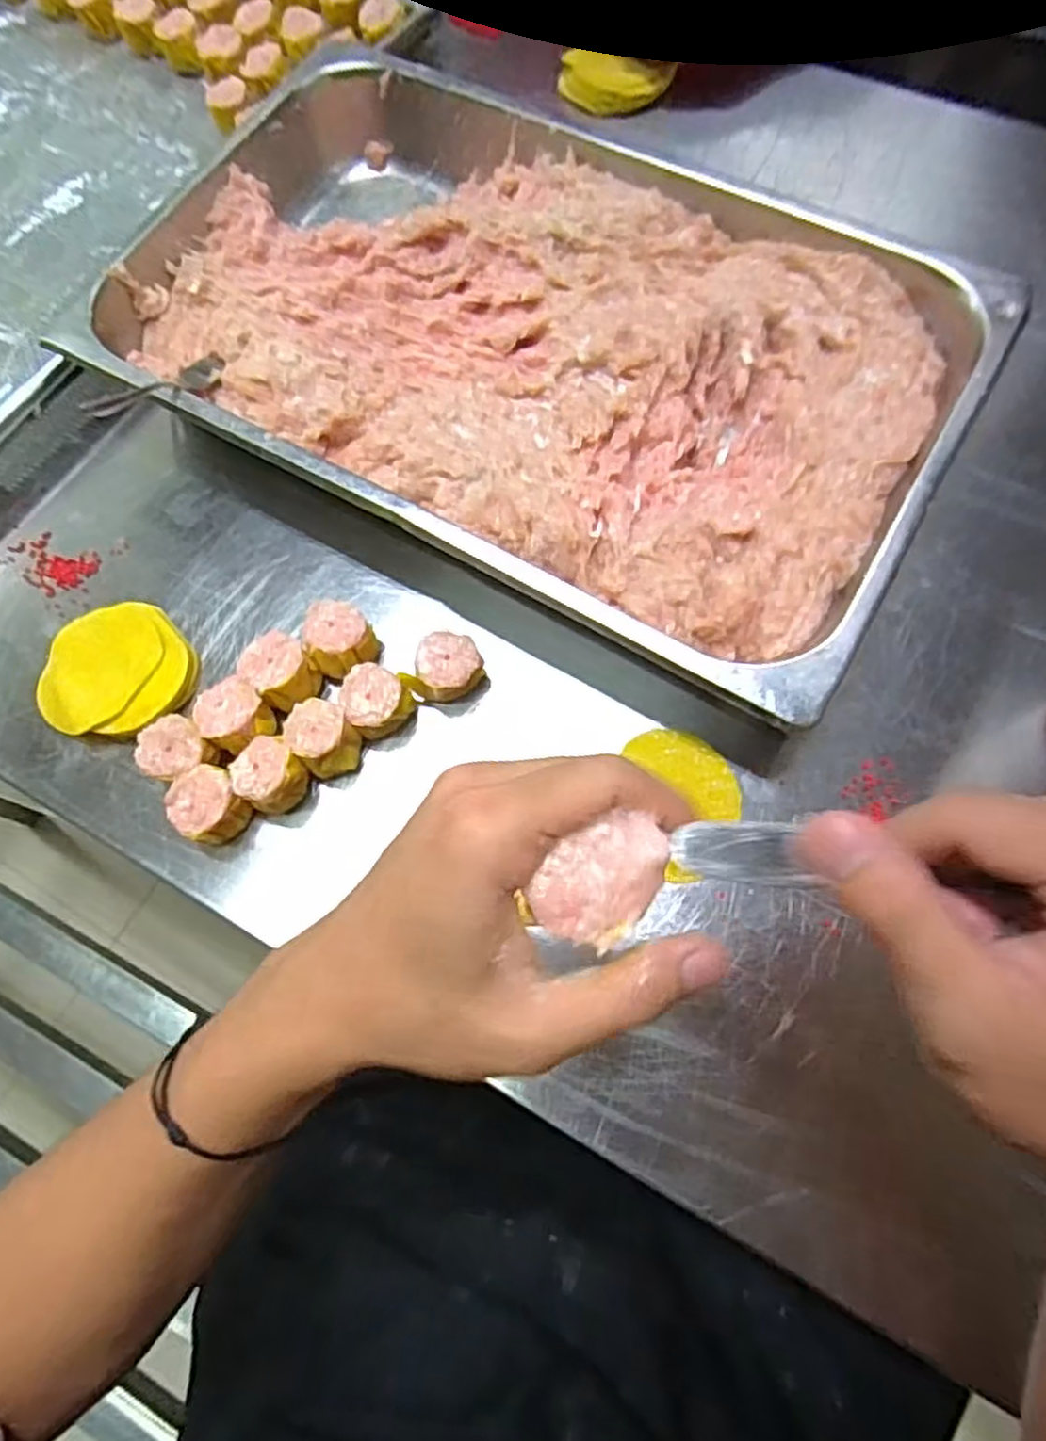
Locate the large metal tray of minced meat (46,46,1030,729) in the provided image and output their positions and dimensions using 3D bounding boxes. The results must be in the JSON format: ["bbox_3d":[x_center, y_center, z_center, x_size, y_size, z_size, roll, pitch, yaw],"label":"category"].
[{"bbox_3d":[0.003,-0.240,0.489,0.522,0.066,0.328,30,74,11],"label":"large metal tray of minced meat"}]

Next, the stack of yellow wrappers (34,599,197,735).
[{"bbox_3d":[-0.244,-0.030,0.454,0.092,0.019,0.081,-6,70,-1],"label":"stack of yellow wrappers"}]

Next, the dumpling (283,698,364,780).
[{"bbox_3d":[-0.112,0.010,0.423,0.040,0.025,0.033,43,77,15],"label":"dumpling"}]

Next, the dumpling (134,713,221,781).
[{"bbox_3d":[-0.193,0.020,0.427,0.039,0.030,0.035,31,74,12],"label":"dumpling"}]

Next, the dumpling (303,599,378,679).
[{"bbox_3d":[-0.109,-0.047,0.446,0.038,0.035,0.043,-36,73,-10],"label":"dumpling"}]

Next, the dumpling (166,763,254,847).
[{"bbox_3d":[-0.172,0.047,0.417,0.036,0.031,0.037,-1,71,1],"label":"dumpling"}]

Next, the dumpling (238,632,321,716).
[{"bbox_3d":[-0.139,-0.026,0.438,0.040,0.034,0.033,42,77,14],"label":"dumpling"}]

